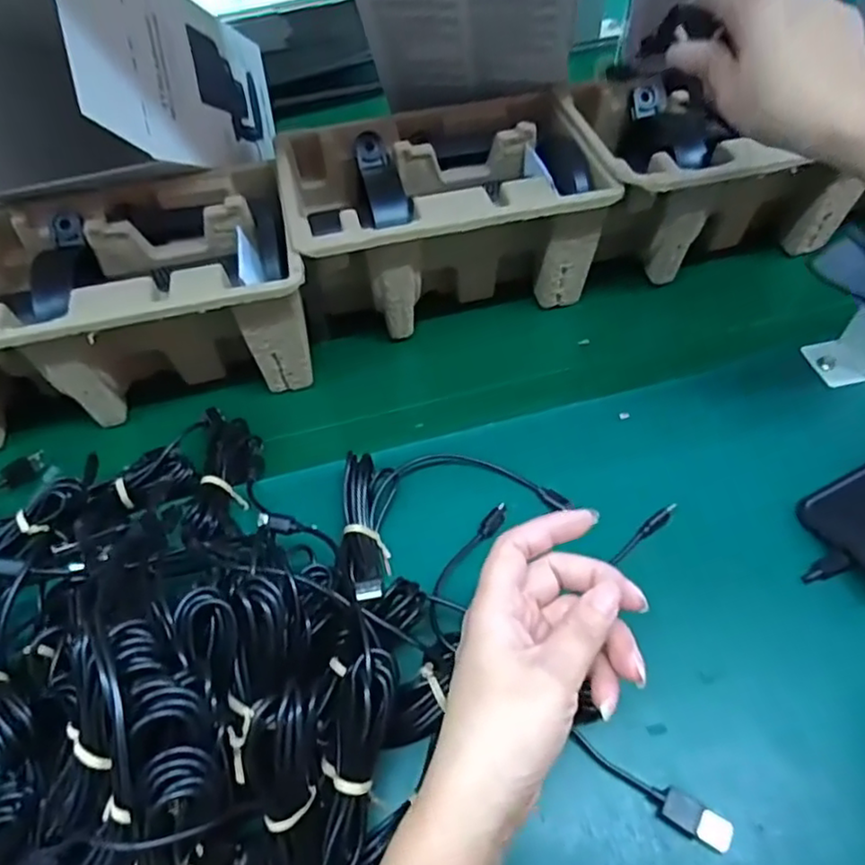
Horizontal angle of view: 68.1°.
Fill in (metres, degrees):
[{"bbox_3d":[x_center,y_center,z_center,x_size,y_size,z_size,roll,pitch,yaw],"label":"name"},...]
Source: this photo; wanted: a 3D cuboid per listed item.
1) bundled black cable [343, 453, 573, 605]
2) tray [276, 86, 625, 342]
[{"bbox_3d":[0.000,0.036,0.399,0.143,0.025,0.085,-25,55,-14],"label":"bundled black cable"},{"bbox_3d":[0.007,-0.164,0.495,0.219,0.103,0.143,-14,54,-6],"label":"tray"}]

